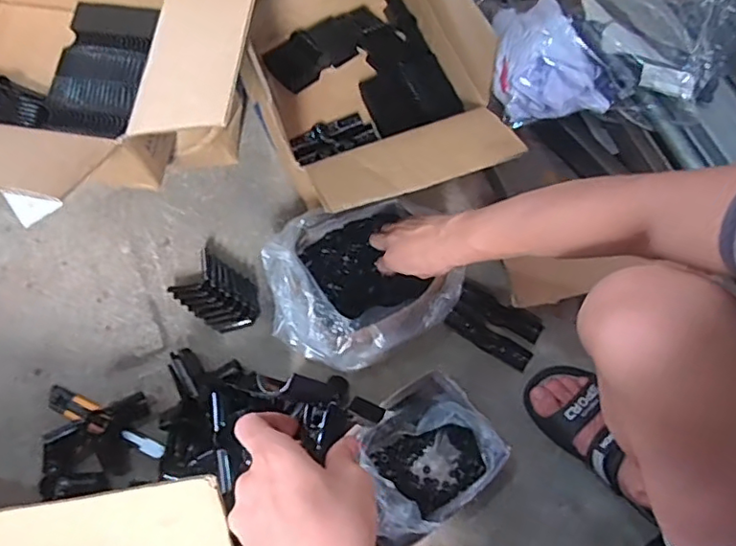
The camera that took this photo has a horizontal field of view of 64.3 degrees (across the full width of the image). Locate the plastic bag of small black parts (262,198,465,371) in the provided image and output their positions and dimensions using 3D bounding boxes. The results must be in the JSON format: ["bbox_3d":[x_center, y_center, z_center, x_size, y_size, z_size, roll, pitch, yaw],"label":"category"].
[{"bbox_3d":[-0.016,0.011,0.807,0.239,0.119,0.207,-26,72,-8],"label":"plastic bag of small black parts"}]

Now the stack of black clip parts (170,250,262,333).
[{"bbox_3d":[-0.219,0.031,0.858,0.129,0.035,0.087,36,75,13],"label":"stack of black clip parts"}]

